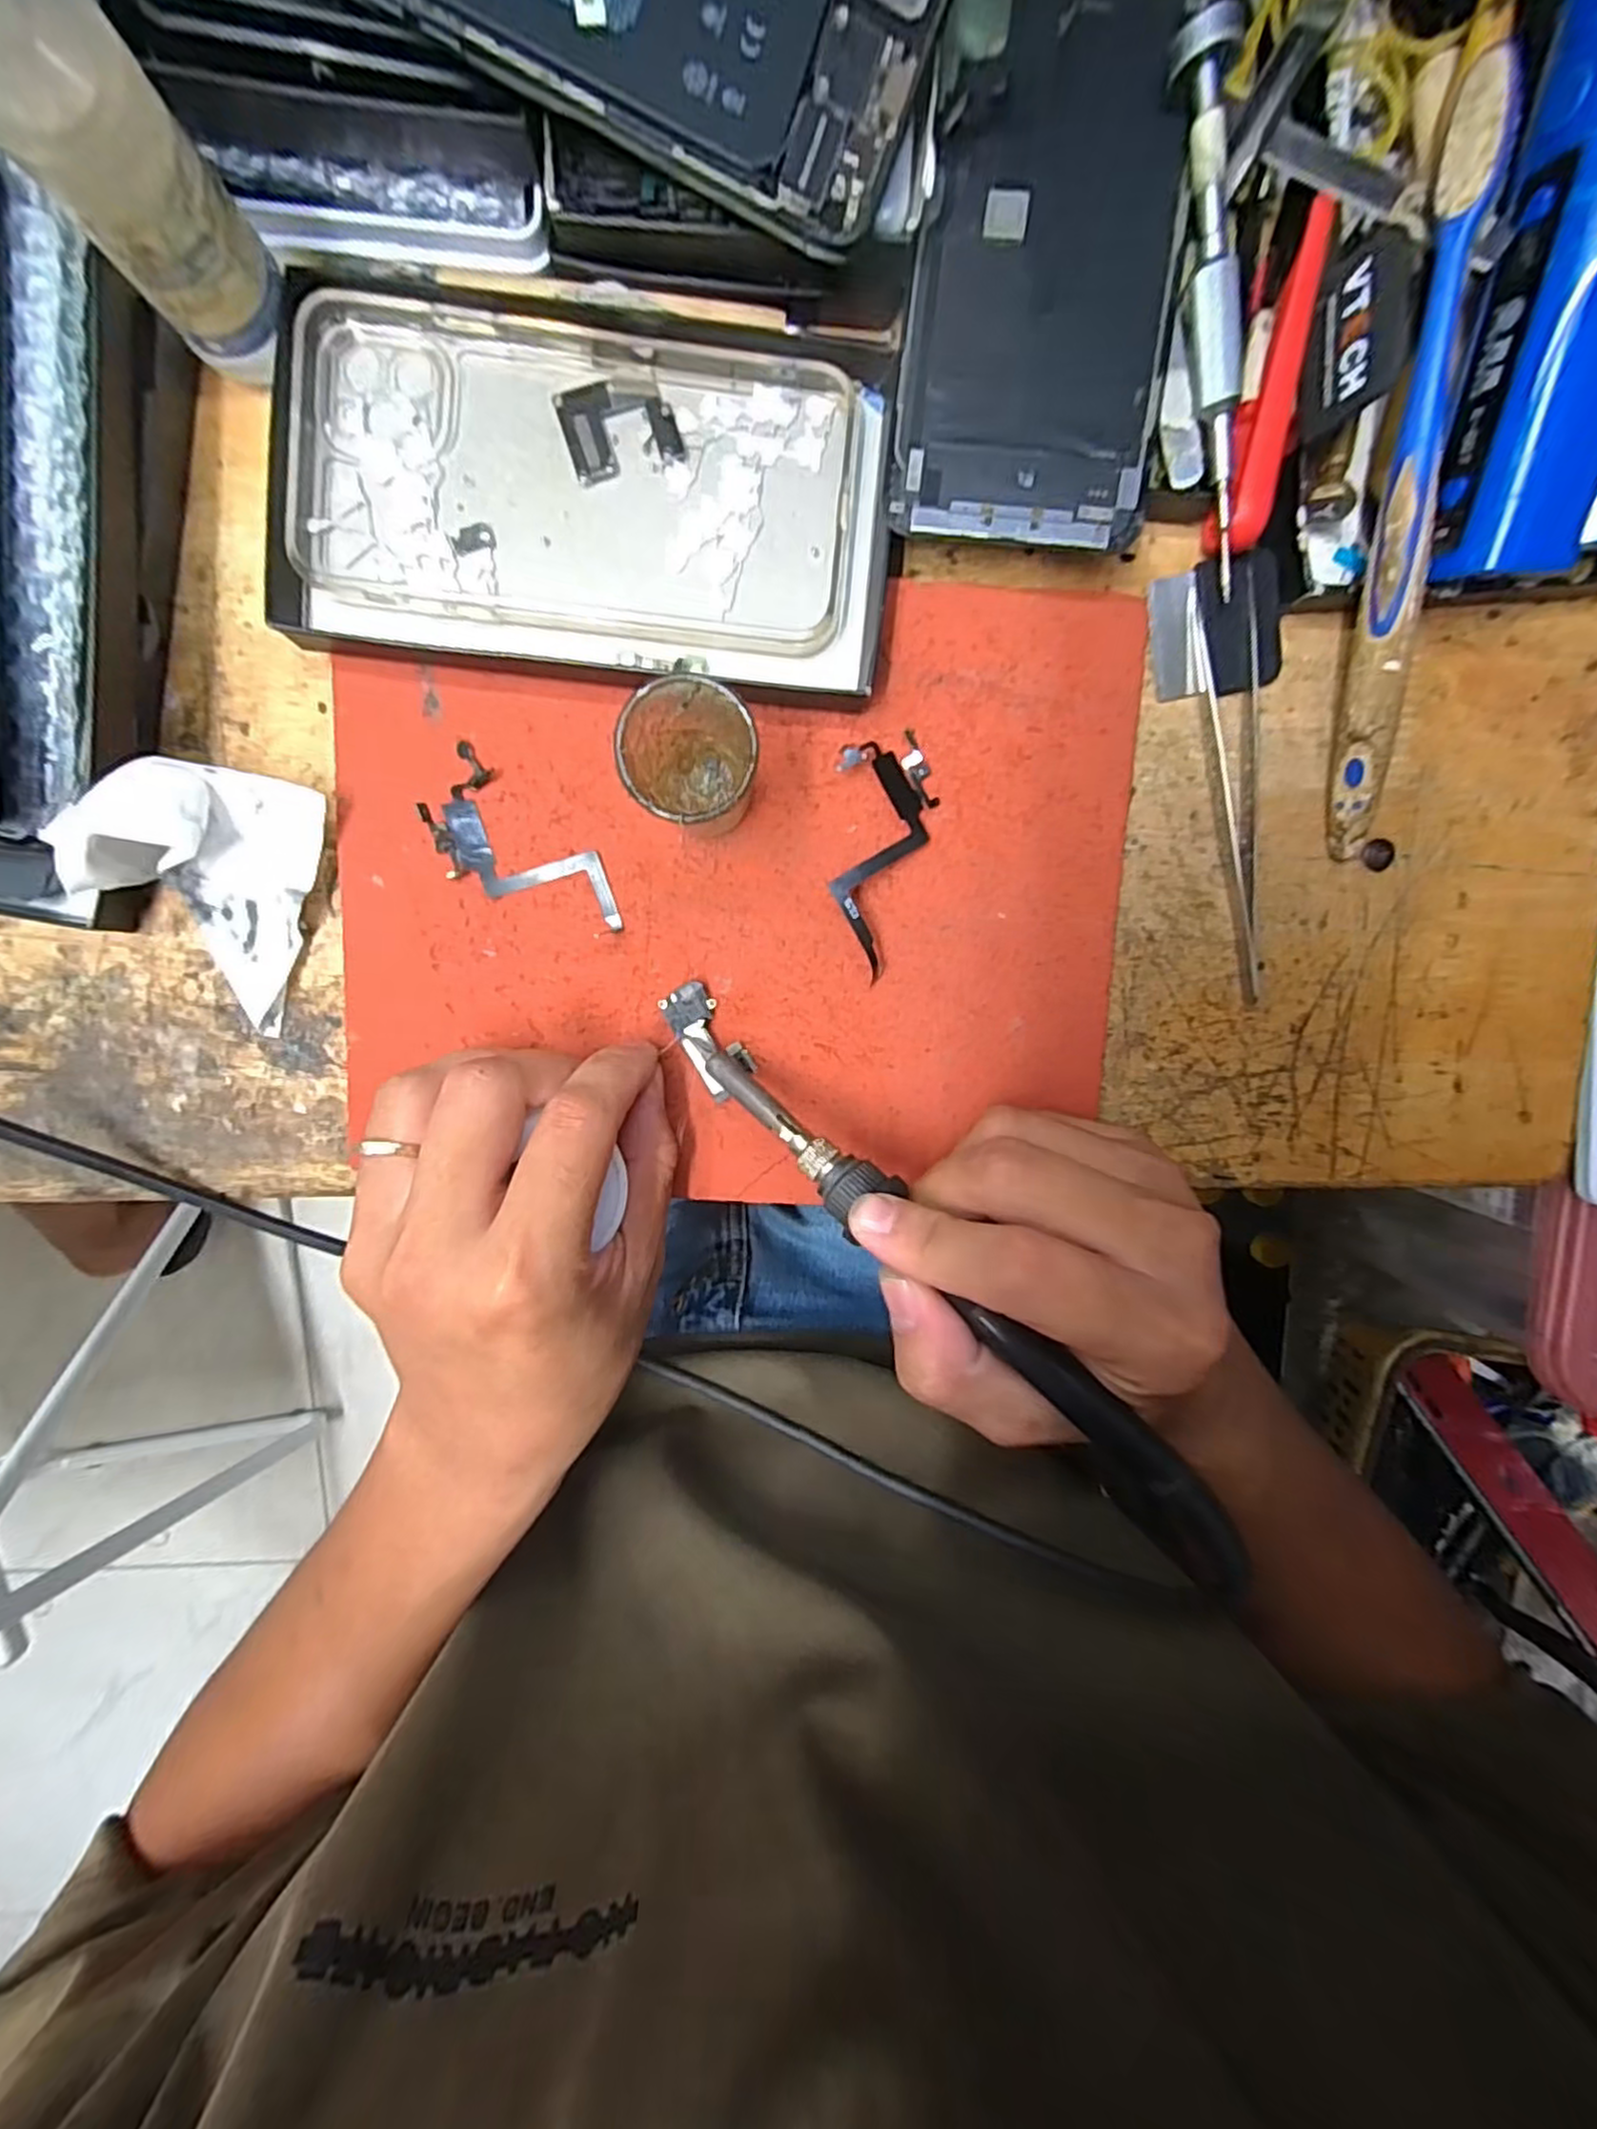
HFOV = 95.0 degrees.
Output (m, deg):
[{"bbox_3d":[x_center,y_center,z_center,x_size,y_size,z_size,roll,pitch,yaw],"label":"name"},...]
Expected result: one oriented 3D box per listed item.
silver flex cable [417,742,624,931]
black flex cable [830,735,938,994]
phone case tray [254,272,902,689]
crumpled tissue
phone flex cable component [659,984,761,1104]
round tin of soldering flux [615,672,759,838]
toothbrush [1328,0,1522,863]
[{"bbox_3d":[-0.089,-0.066,0.236,0.070,0.004,0.033,40,95,-8],"label":"silver flex cable"},{"bbox_3d":[0.027,-0.067,0.235,0.031,0.014,0.075,4,99,-3],"label":"black flex cable"},{"bbox_3d":[-0.061,-0.168,0.216,0.172,0.012,0.094,4,99,-3],"label":"phone case tray"},{"bbox_3d":[-0.183,-0.054,0.222,0.051,0.033,0.076,22,98,-6],"label":"crumpled tissue"},{"bbox_3d":[-0.030,-0.008,0.245,0.018,0.006,0.039,-32,99,3],"label":"phone flex cable component"},{"bbox_3d":[-0.030,-0.088,0.212,0.035,0.048,0.032,0,99,-3],"label":"round tin of soldering flux"},{"bbox_3d":[0.172,-0.160,0.206,0.012,0.011,0.194,-7,112,-1],"label":"toothbrush"}]

